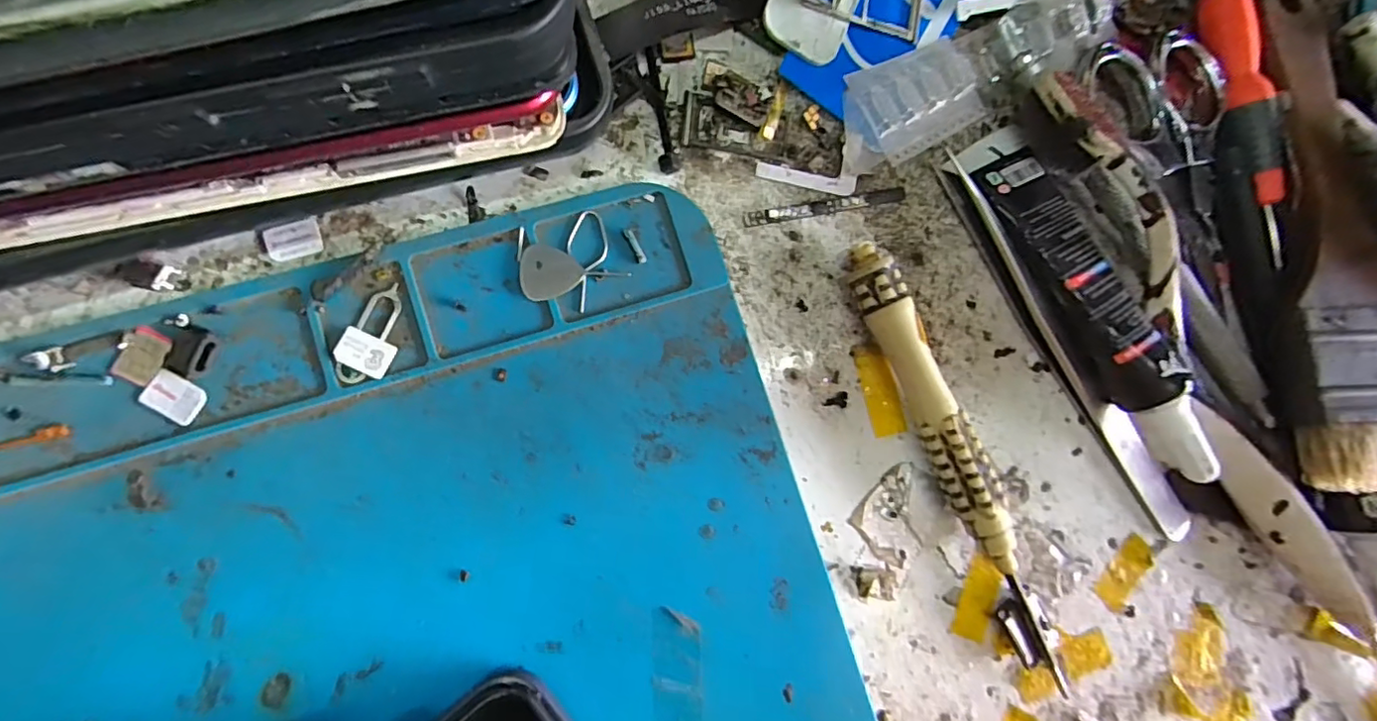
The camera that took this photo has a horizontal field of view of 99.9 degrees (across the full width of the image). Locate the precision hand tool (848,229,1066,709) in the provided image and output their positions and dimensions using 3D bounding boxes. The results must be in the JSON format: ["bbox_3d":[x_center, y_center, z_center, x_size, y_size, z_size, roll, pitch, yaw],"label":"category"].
[{"bbox_3d":[0.070,0.027,0.155,0.012,0.014,0.122,-23,89,-9],"label":"precision hand tool"}]

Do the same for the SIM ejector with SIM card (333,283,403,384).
[{"bbox_3d":[-0.076,-0.006,0.140,0.012,0.004,0.025,22,83,-6],"label":"SIM ejector with SIM card"}]

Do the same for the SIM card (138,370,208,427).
[{"bbox_3d":[-0.119,0.009,0.134,0.012,0.004,0.009,31,81,-8],"label":"SIM card"}]

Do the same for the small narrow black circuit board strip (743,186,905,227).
[{"bbox_3d":[0.039,-0.044,0.162,0.048,0.004,0.004,-12,87,-9],"label":"small narrow black circuit board strip"}]

